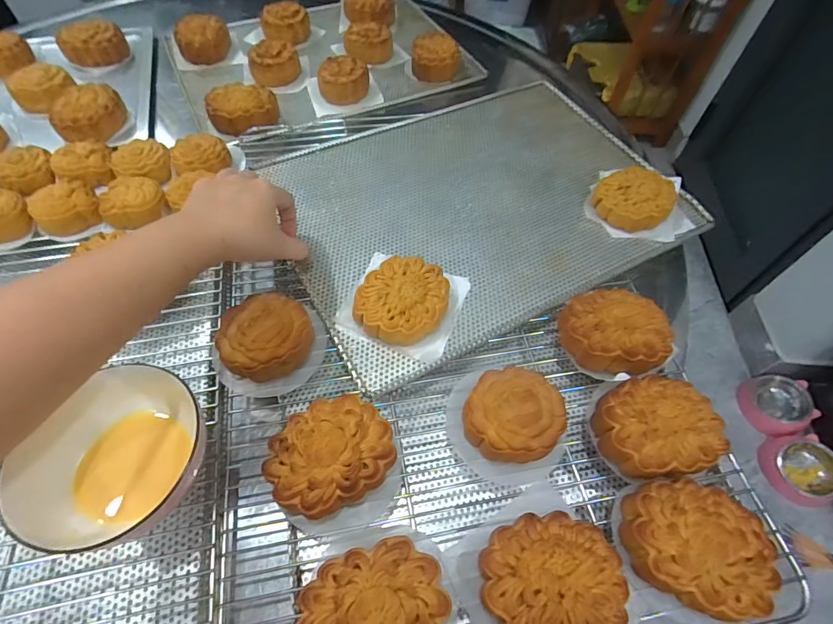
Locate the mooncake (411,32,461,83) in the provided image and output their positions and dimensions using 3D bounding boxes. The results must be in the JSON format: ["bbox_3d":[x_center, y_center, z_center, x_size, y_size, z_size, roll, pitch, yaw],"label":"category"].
[{"bbox_3d":[0.030,-0.395,0.678,0.076,0.051,0.075,6,56,2],"label":"mooncake"}]

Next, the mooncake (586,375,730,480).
[{"bbox_3d":[0.182,0.086,0.325,0.075,0.041,0.070,1,56,-2],"label":"mooncake"}]

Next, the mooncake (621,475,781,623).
[{"bbox_3d":[0.184,0.153,0.284,0.081,0.033,0.071,20,58,11],"label":"mooncake"}]

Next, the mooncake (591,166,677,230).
[{"bbox_3d":[0.239,-0.126,0.477,0.075,0.039,0.075,23,58,12],"label":"mooncake"}]

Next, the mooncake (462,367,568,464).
[{"bbox_3d":[0.074,0.080,0.331,0.070,0.030,0.072,1,56,-2],"label":"mooncake"}]

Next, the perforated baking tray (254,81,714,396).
[{"bbox_3d":[0.069,-0.129,0.491,0.427,0.015,0.313,-26,61,-18],"label":"perforated baking tray"}]

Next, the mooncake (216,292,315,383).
[{"bbox_3d":[-0.126,0.021,0.365,0.072,0.033,0.065,-24,61,-17],"label":"mooncake"}]

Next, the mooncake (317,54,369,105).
[{"bbox_3d":[-0.107,-0.340,0.631,0.063,0.043,0.070,27,59,15],"label":"mooncake"}]

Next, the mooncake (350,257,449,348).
[{"bbox_3d":[-0.011,-0.011,0.395,0.076,0.032,0.085,20,58,11],"label":"mooncake"}]

